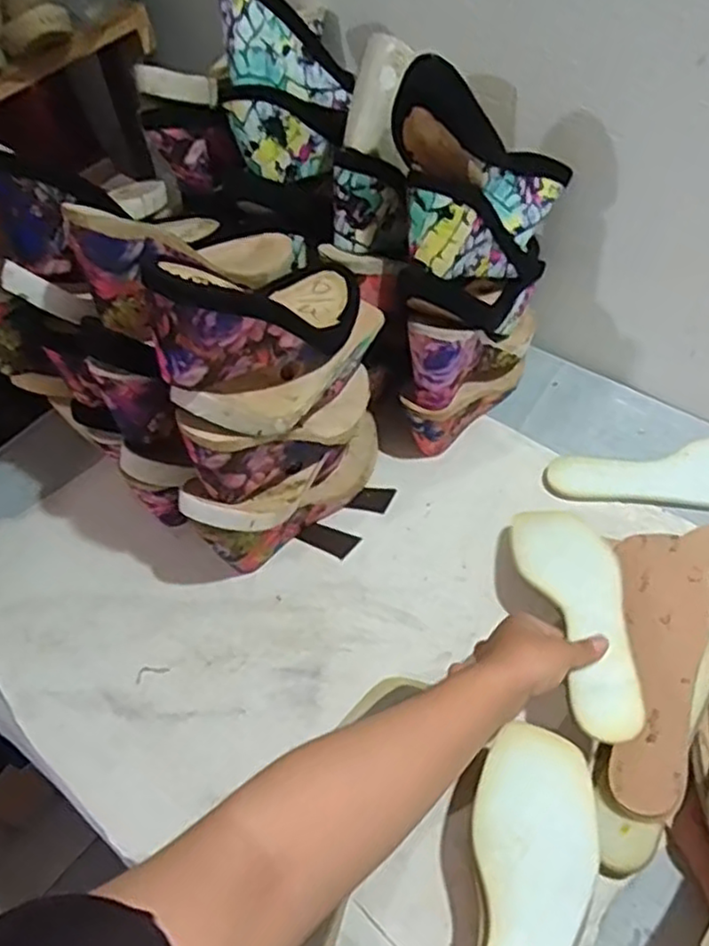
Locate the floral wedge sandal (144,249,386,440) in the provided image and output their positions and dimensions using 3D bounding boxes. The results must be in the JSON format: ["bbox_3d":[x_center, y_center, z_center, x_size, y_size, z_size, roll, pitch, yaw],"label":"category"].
[{"bbox_3d":[-0.076,-0.102,0.565,0.091,0.120,0.250,26,24,22],"label":"floral wedge sandal"}]

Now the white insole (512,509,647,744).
[{"bbox_3d":[0.188,0.106,0.579,0.075,0.018,0.228,-11,41,1],"label":"white insole"}]

